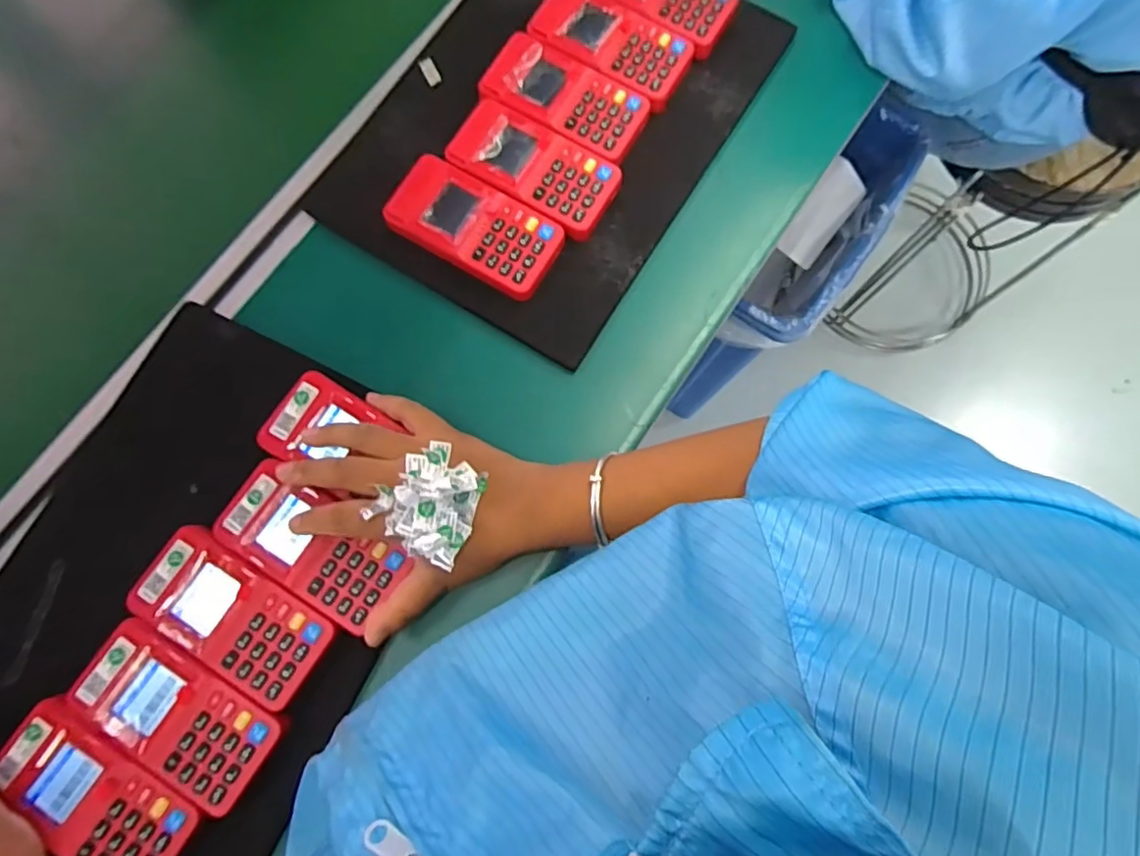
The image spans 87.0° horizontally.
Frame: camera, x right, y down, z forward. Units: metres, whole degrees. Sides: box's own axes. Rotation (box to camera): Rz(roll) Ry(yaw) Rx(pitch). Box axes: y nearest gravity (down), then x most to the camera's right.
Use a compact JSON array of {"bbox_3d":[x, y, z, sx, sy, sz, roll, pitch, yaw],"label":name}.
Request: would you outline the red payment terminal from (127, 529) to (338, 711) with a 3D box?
[{"bbox_3d":[-0.206,0.116,0.369,0.115,0.018,0.062,32,79,8],"label":"red payment terminal"}]

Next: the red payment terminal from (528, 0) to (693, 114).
[{"bbox_3d":[0.031,-0.298,0.469,0.122,0.021,0.061,30,79,7],"label":"red payment terminal"}]

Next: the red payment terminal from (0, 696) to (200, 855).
[{"bbox_3d":[-0.275,0.213,0.346,0.121,0.013,0.060,36,80,8],"label":"red payment terminal"}]

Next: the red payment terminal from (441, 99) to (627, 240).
[{"bbox_3d":[-0.026,-0.192,0.446,0.121,0.020,0.066,31,79,7],"label":"red payment terminal"}]

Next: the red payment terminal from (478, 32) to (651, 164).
[{"bbox_3d":[-0.004,-0.247,0.458,0.120,0.024,0.063,28,79,7],"label":"red payment terminal"}]

